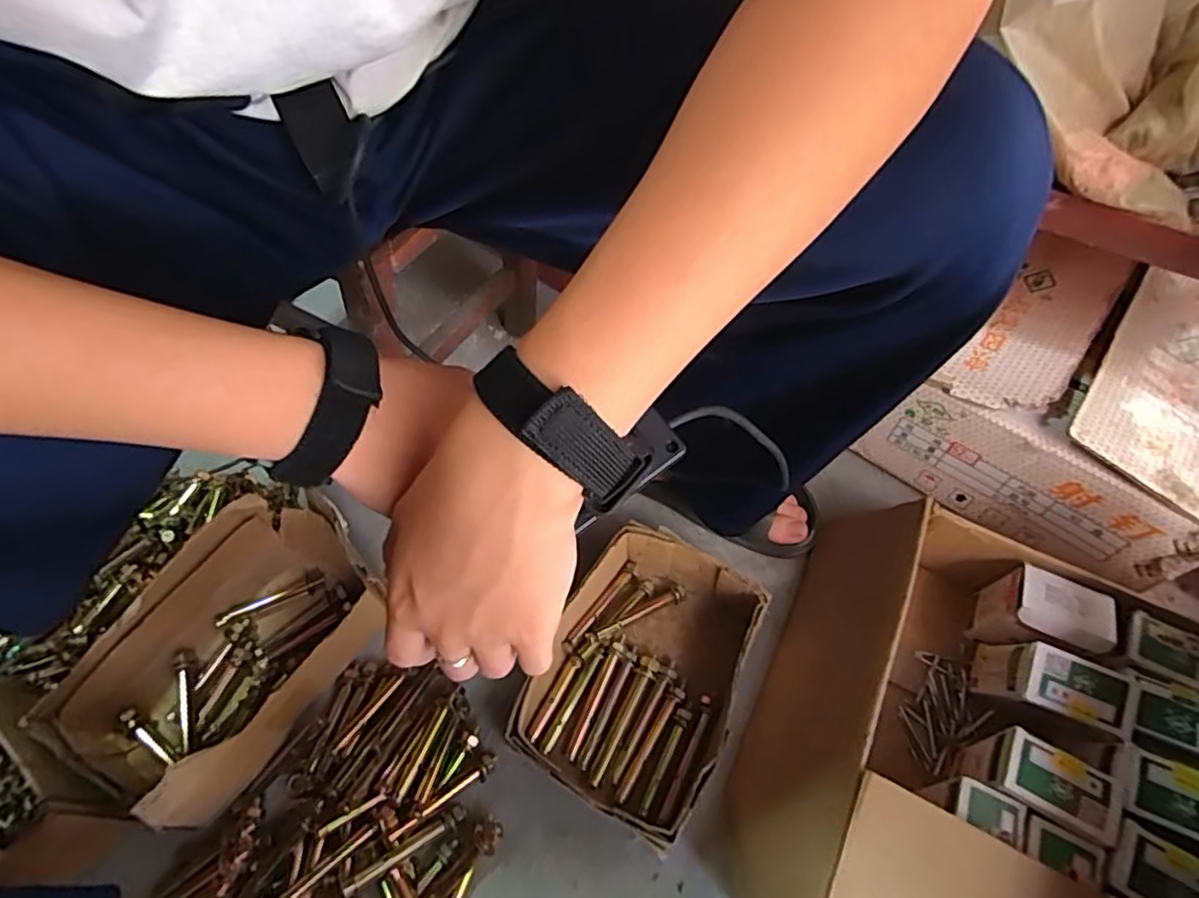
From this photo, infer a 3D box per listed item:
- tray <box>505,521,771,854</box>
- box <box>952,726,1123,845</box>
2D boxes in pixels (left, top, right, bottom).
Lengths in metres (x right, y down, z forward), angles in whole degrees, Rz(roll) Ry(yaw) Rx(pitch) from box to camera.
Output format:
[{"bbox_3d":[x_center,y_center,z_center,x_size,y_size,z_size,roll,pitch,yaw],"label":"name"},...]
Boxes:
[{"bbox_3d":[0.037,0.194,0.547,0.151,0.066,0.220,21,59,14],"label":"tray"},{"bbox_3d":[0.321,0.257,0.473,0.082,0.094,0.049,27,60,18],"label":"box"}]

